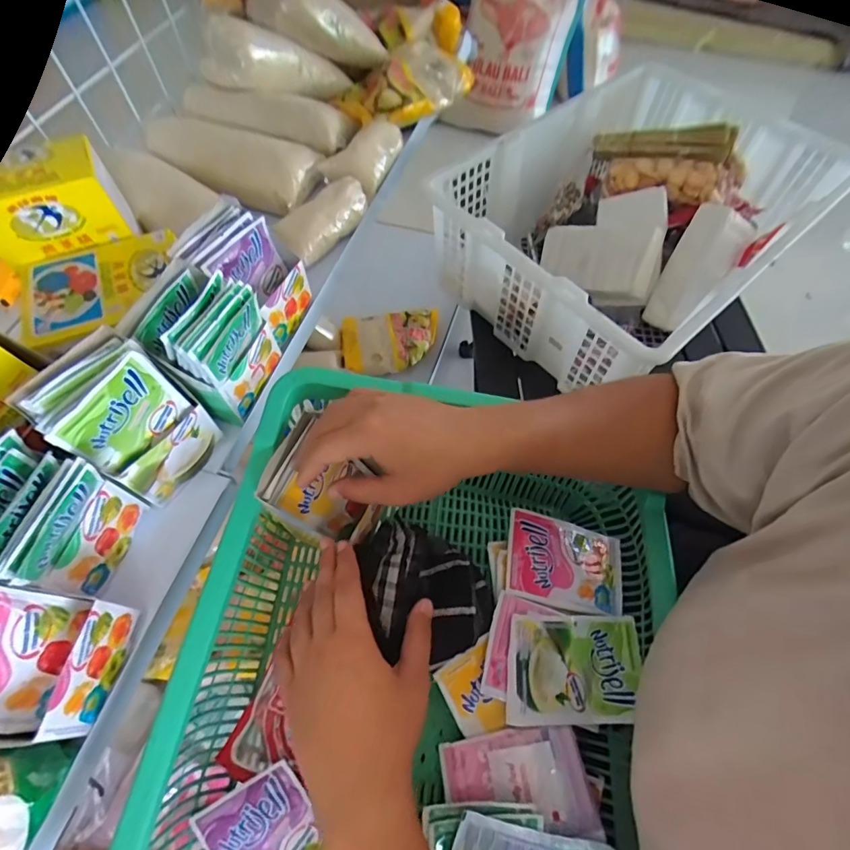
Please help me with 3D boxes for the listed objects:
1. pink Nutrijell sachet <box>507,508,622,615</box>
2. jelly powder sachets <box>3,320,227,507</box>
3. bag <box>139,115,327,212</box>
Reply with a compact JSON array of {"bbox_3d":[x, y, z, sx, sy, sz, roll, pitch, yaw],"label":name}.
[{"bbox_3d":[0.128,0.126,0.418,0.111,0.015,0.076,18,57,-11],"label":"pink Nutrijell sachet"},{"bbox_3d":[-0.233,-0.004,0.370,0.069,0.113,0.084,30,65,16],"label":"jelly powder sachets"},{"bbox_3d":[-0.232,-0.340,0.577,0.190,0.064,0.096,17,63,10],"label":"bag"}]

